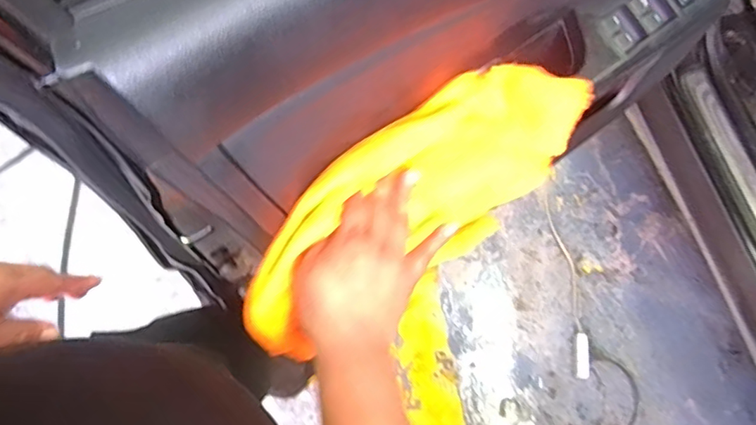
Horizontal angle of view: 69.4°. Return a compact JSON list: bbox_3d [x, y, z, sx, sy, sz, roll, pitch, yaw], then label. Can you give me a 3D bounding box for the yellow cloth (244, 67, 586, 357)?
[{"bbox_3d":[0.040,-0.006,0.532,0.378,0.176,0.049,-30,36,-13],"label":"yellow cloth"}]

